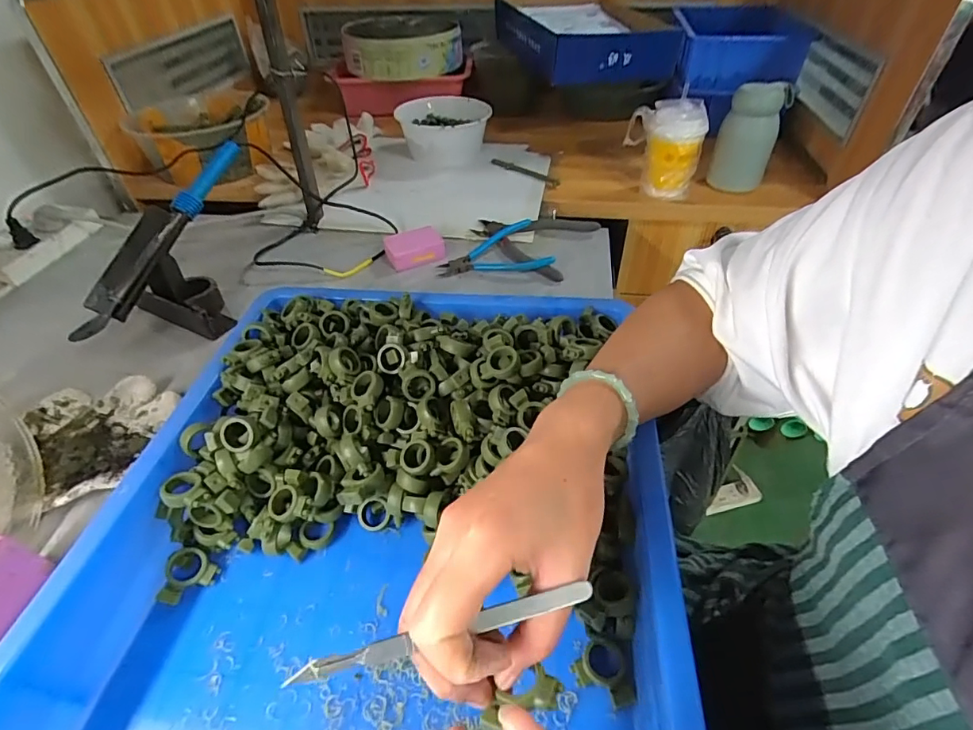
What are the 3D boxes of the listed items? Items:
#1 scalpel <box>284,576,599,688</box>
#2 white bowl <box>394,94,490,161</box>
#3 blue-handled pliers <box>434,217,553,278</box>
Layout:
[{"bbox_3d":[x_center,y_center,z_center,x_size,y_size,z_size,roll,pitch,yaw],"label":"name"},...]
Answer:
[{"bbox_3d":[-0.018,0.119,0.216,0.136,0.006,0.008,-12,44,-8],"label":"scalpel"},{"bbox_3d":[-0.082,-0.435,0.895,0.174,0.072,0.171,-2,44,1],"label":"white bowl"},{"bbox_3d":[0.014,-0.162,0.665,0.152,0.030,0.103,2,44,5],"label":"blue-handled pliers"}]

